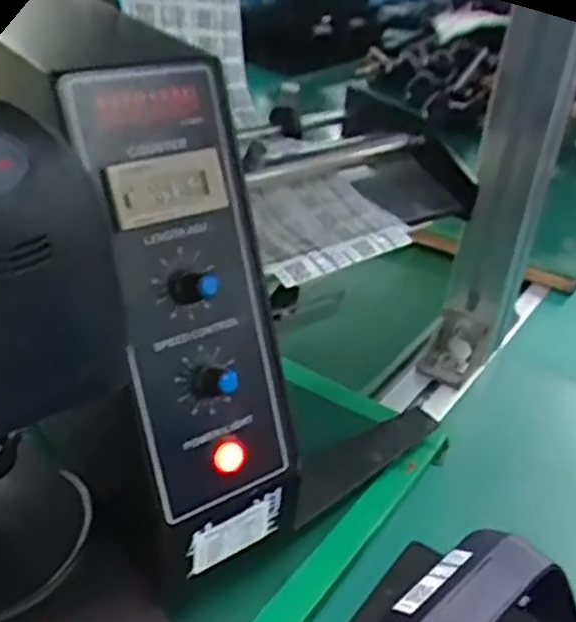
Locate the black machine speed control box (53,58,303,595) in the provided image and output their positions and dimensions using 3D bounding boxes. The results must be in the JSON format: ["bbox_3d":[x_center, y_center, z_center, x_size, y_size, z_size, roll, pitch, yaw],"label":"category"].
[{"bbox_3d":[-0.039,0.009,0.305,0.082,0.214,0.032,-13,15,-24],"label":"black machine speed control box"}]

